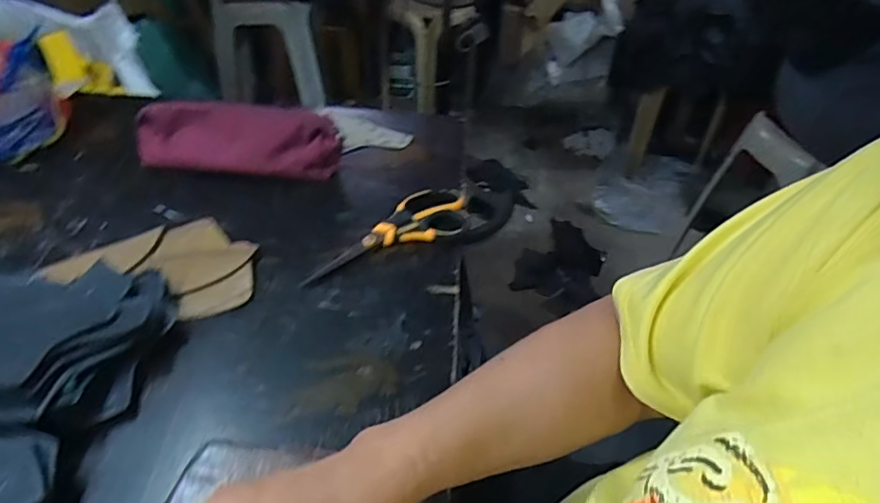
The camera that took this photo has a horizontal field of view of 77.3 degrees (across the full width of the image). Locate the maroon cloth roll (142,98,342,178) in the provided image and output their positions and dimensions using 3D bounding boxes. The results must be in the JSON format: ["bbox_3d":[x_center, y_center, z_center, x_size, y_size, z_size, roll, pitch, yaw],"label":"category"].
[{"bbox_3d":[-0.233,-0.125,0.631,0.235,0.074,0.050,2,43,-1],"label":"maroon cloth roll"}]

